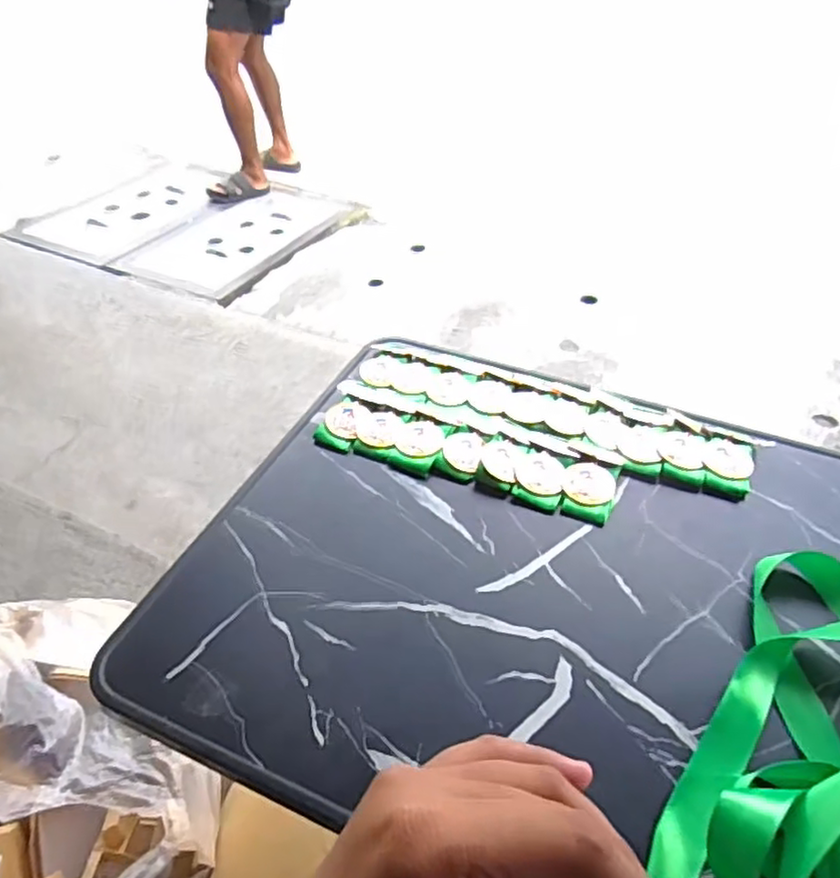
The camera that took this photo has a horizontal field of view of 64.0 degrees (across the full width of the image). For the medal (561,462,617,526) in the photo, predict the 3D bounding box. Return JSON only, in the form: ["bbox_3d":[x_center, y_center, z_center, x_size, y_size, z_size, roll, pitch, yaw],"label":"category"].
[{"bbox_3d":[0.124,0.038,0.497,0.038,0.005,0.051,16,49,11],"label":"medal"}]

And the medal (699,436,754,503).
[{"bbox_3d":[0.236,0.020,0.517,0.038,0.006,0.057,17,49,13],"label":"medal"}]

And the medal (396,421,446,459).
[{"bbox_3d":[0.000,0.000,0.528,0.037,0.005,0.039,1,48,-2],"label":"medal"}]

